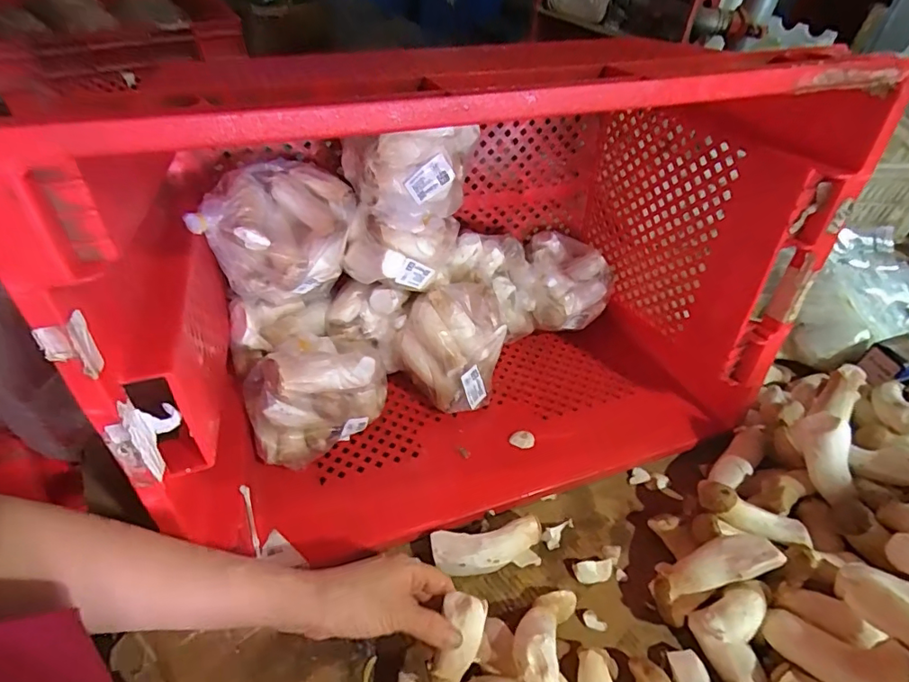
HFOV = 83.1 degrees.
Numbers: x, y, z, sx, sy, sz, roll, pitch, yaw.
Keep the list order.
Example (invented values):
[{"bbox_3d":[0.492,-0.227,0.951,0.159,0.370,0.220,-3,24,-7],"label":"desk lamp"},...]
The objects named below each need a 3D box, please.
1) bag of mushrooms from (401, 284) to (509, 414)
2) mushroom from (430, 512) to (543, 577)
[{"bbox_3d":[0.005,-0.002,0.639,0.117,0.116,0.126,33,52,23],"label":"bag of mushrooms"},{"bbox_3d":[0.034,0.206,0.513,0.112,0.031,0.039,-4,47,-11],"label":"mushroom"}]

